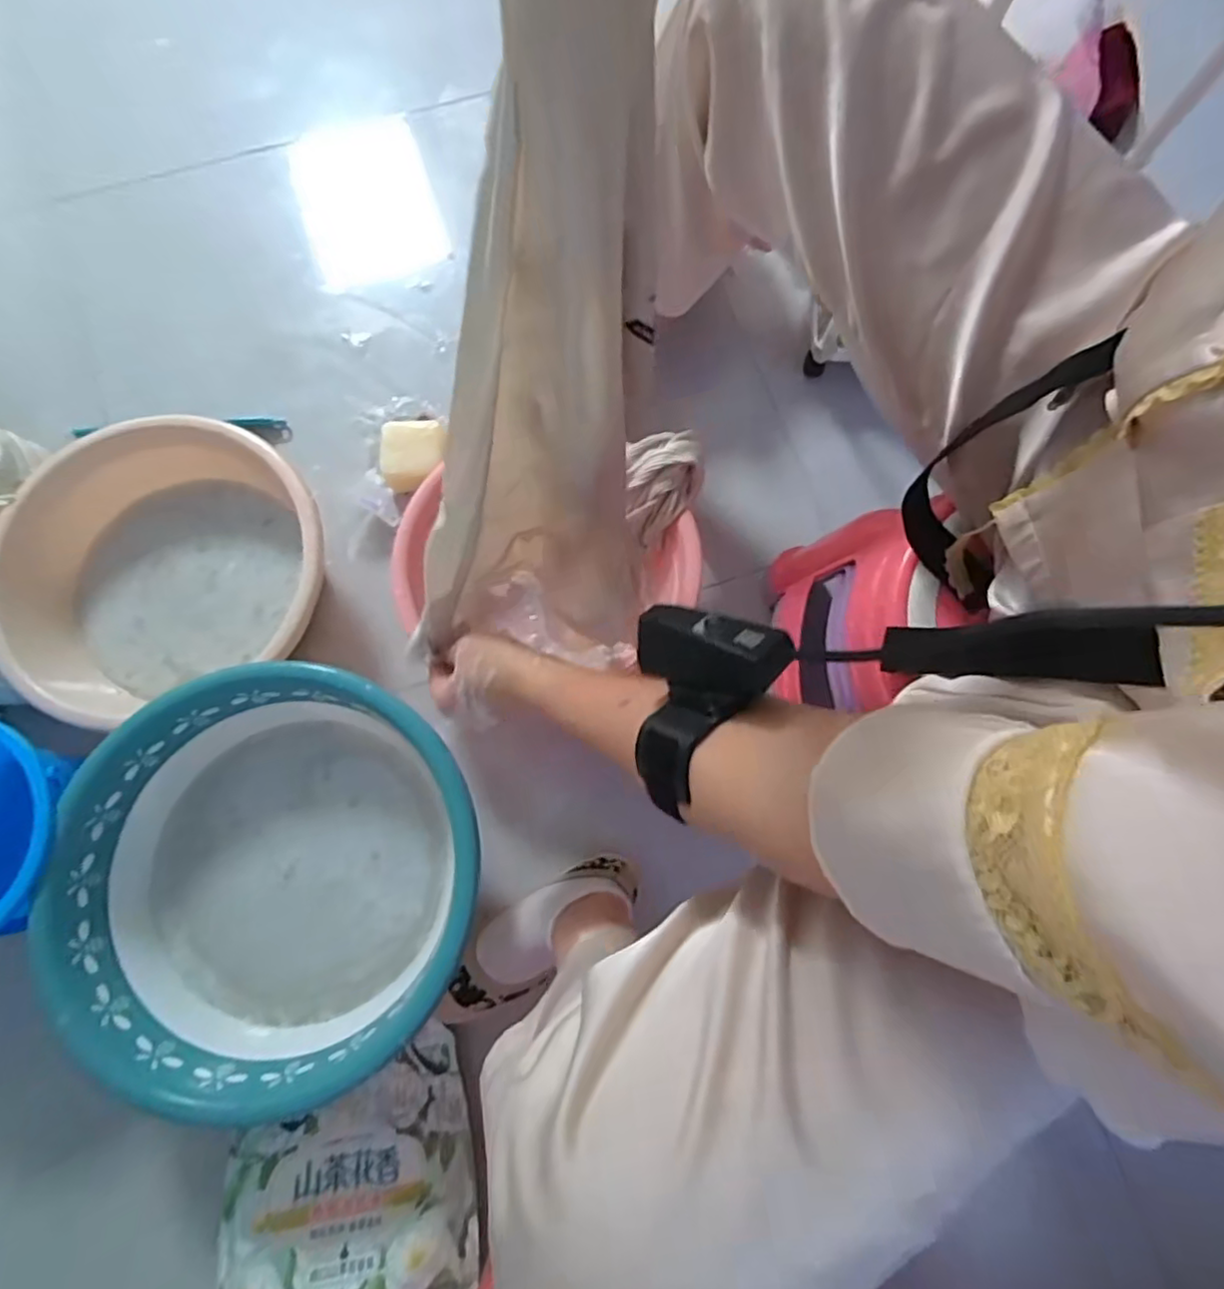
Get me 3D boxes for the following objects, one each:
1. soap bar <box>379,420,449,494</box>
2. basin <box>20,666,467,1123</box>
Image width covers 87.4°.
[{"bbox_3d":[-0.230,-0.224,0.752,0.071,0.048,0.074,-3,78,-1],"label":"soap bar"},{"bbox_3d":[-0.310,0.209,0.597,0.356,0.102,0.351,0,78,-1],"label":"basin"}]

